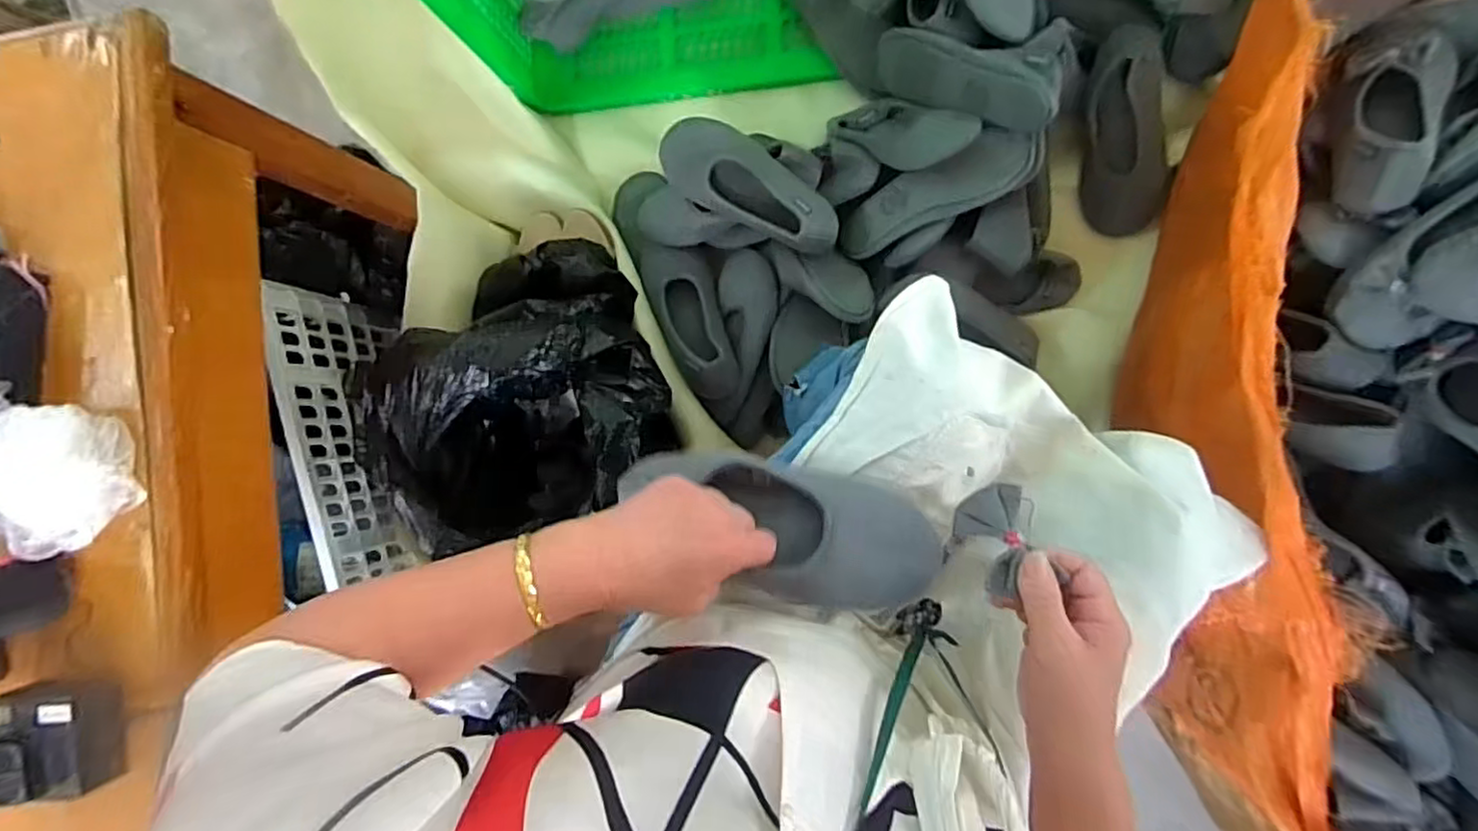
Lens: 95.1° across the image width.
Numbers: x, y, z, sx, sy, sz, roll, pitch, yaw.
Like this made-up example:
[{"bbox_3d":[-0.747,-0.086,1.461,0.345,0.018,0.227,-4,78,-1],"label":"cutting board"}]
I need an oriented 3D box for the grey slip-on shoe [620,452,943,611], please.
[{"bbox_3d":[0.029,0.087,0.523,0.233,0.062,0.108,20,92,19],"label":"grey slip-on shoe"}]

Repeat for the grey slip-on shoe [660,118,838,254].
[{"bbox_3d":[0.012,-0.283,0.832,0.246,0.070,0.088,31,94,7],"label":"grey slip-on shoe"}]

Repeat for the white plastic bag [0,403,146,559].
[{"bbox_3d":[-0.466,0.043,0.464,0.070,0.055,0.099,-12,88,8],"label":"white plastic bag"}]

